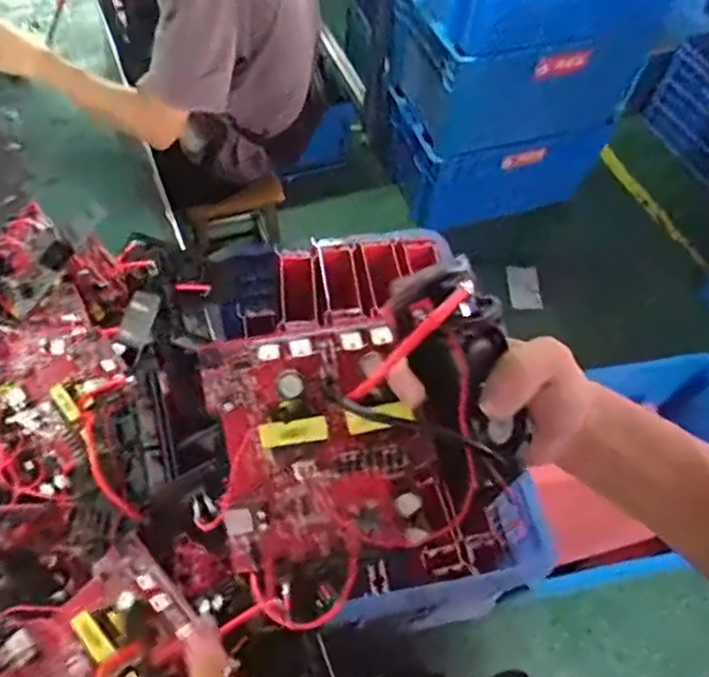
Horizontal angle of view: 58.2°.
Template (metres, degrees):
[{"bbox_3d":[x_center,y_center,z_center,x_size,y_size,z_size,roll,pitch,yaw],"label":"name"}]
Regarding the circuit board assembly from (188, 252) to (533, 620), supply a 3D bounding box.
[{"bbox_3d":[0.010,0.060,0.349,0.181,0.050,0.162,-19,92,3],"label":"circuit board assembly"}]

